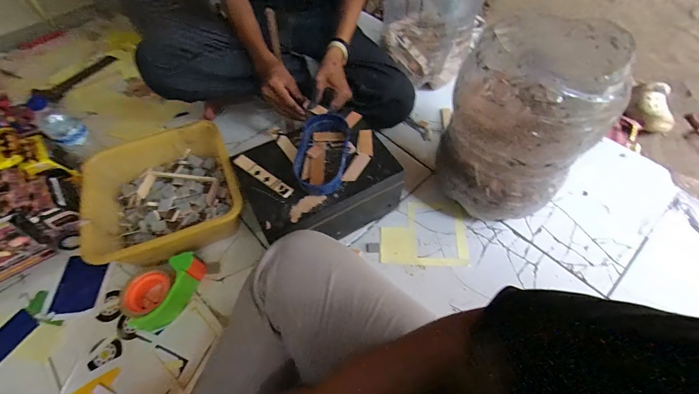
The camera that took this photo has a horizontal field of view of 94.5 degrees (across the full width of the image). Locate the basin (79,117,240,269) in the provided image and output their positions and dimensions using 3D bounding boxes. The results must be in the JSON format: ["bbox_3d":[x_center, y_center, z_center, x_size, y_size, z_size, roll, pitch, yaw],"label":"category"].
[{"bbox_3d":[-0.363,0.001,0.672,0.269,0.129,0.265,-20,58,-11],"label":"basin"}]

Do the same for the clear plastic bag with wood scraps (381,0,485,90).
[{"bbox_3d":[0.193,-0.432,0.816,0.165,0.251,0.176,-22,59,-12],"label":"clear plastic bag with wood scraps"}]

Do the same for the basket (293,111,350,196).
[{"bbox_3d":[-0.046,-0.082,0.602,0.089,0.048,0.180,4,57,4],"label":"basket"}]

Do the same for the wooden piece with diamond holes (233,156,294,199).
[{"bbox_3d":[-0.161,-0.040,0.600,0.139,0.008,0.025,33,64,21],"label":"wooden piece with diamond holes"}]

